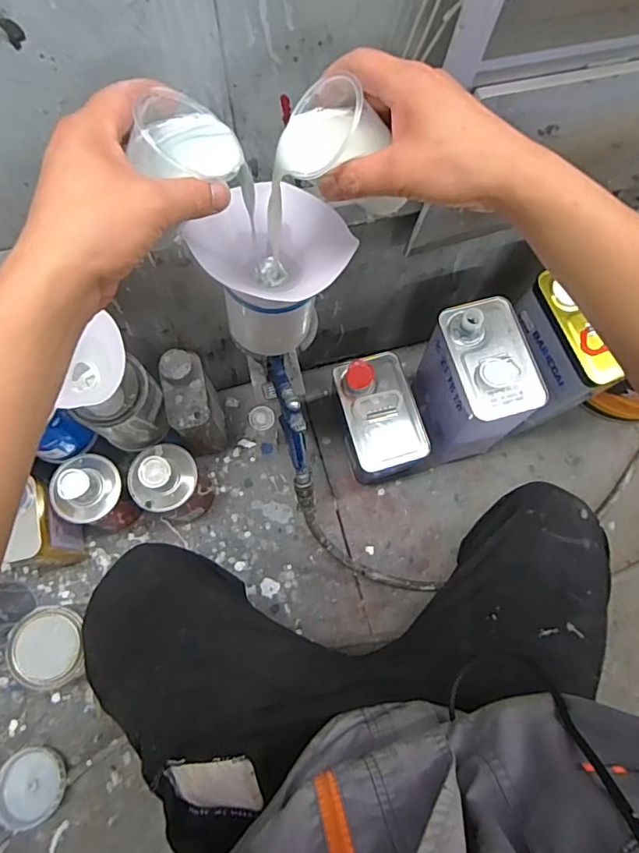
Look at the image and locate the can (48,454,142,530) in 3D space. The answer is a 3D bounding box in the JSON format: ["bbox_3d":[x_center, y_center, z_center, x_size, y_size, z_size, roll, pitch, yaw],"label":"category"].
[{"bbox_3d":[-0.340,0.109,0.794,0.115,0.182,0.100,34,75,8],"label":"can"}]

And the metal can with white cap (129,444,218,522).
[{"bbox_3d":[-0.232,0.091,0.799,0.097,0.190,0.099,1,73,-2],"label":"metal can with white cap"}]

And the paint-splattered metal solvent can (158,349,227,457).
[{"bbox_3d":[-0.198,-0.024,0.820,0.066,0.215,0.119,-12,74,-6],"label":"paint-splattered metal solvent can"}]

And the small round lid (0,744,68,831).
[{"bbox_3d":[-0.430,0.533,0.756,0.108,0.023,0.098,-27,76,-10],"label":"small round lid"}]

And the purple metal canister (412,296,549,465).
[{"bbox_3d":[0.236,-0.058,0.819,0.126,0.280,0.168,-11,74,-5],"label":"purple metal canister"}]

